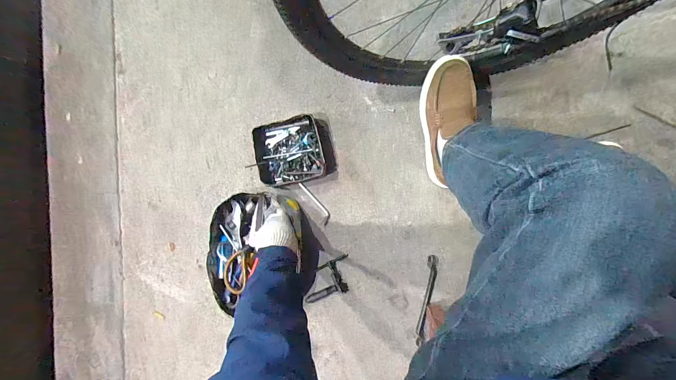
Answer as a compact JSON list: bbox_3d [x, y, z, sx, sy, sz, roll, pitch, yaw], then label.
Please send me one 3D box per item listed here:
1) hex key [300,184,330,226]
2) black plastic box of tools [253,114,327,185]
[{"bbox_3d":[-0.055,0.031,0.770,0.024,0.008,0.118,-34,90,7],"label":"hex key"},{"bbox_3d":[-0.117,-0.094,0.765,0.164,0.040,0.156,-13,92,7],"label":"black plastic box of tools"}]

